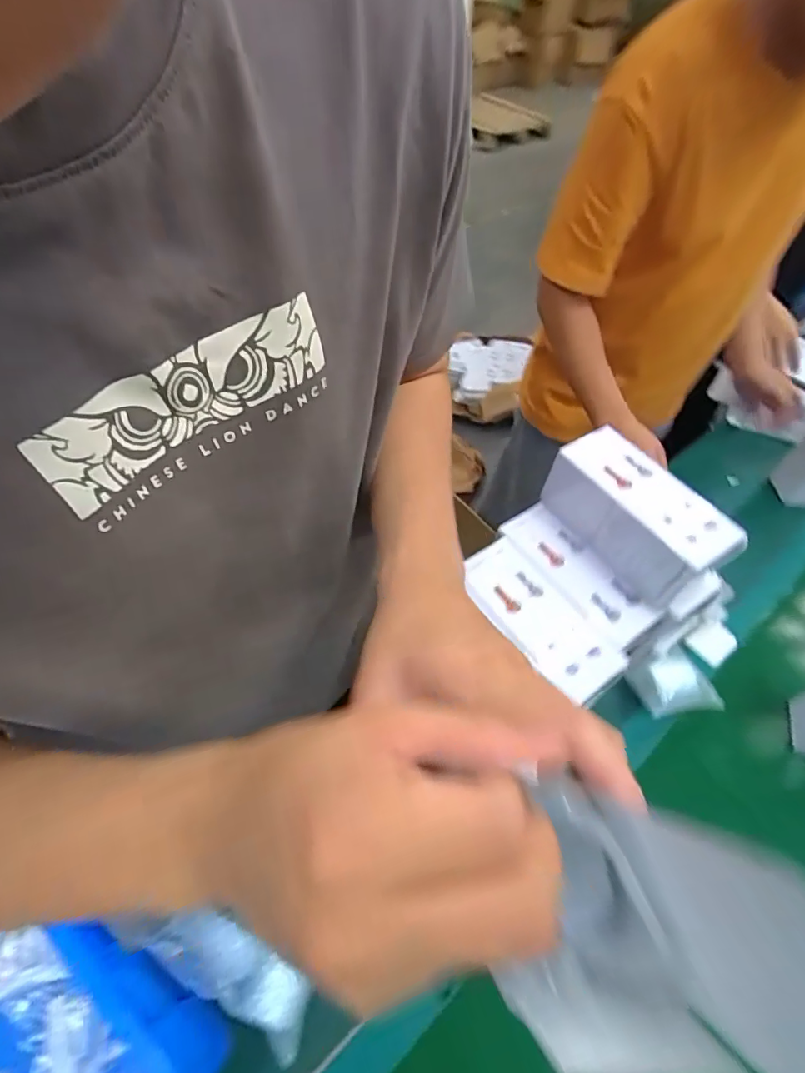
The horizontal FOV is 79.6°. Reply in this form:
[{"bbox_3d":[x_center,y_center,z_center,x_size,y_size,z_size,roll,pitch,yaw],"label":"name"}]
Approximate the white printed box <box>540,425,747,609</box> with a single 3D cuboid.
[{"bbox_3d":[0.219,-0.020,0.465,0.069,0.077,0.162,-25,59,-20],"label":"white printed box"}]

